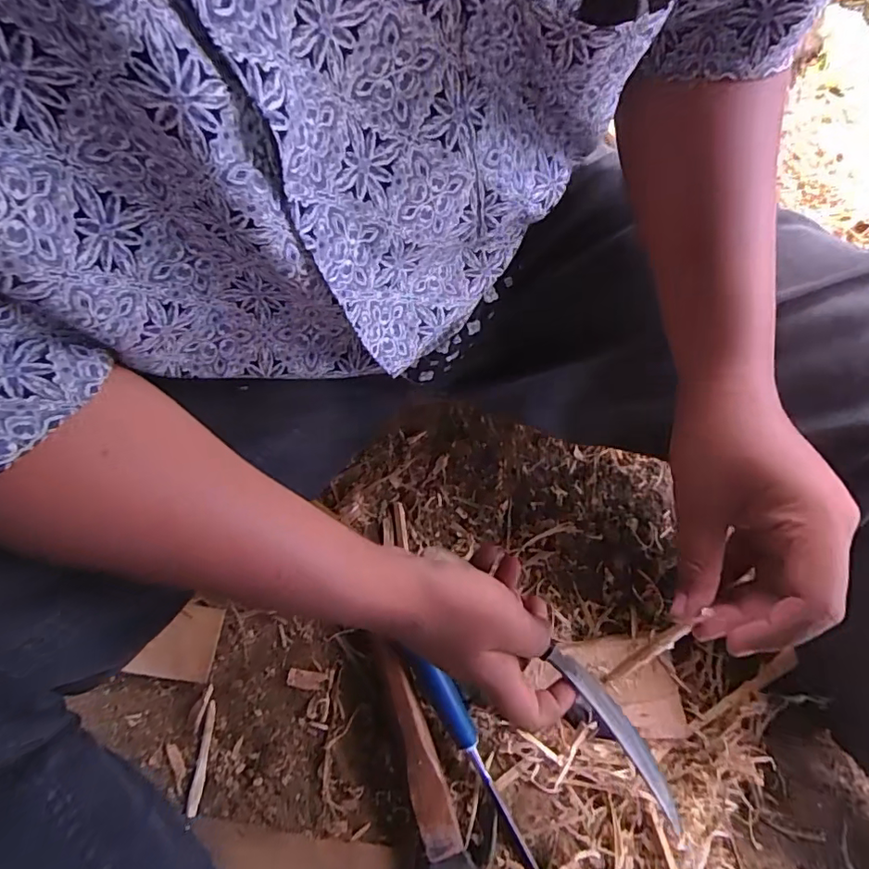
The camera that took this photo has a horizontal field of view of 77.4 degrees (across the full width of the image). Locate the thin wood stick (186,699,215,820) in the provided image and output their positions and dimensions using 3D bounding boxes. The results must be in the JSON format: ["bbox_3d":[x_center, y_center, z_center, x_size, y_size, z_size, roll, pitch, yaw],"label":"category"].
[{"bbox_3d":[-0.189,0.264,0.443,0.008,0.008,0.081,5,67,1],"label":"thin wood stick"}]

